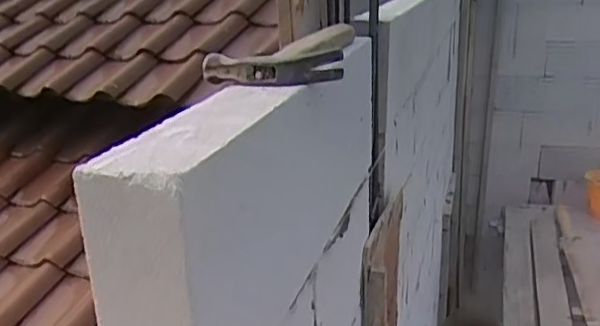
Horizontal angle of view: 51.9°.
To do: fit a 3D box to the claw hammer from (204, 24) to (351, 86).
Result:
[{"bbox_3d":[-0.011,-0.138,0.746,0.139,0.032,0.308,1,19,9],"label":"claw hammer"}]

